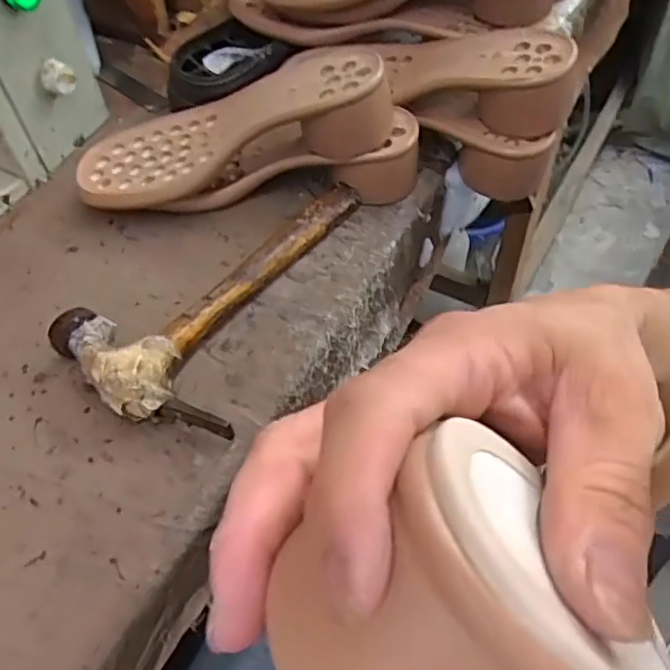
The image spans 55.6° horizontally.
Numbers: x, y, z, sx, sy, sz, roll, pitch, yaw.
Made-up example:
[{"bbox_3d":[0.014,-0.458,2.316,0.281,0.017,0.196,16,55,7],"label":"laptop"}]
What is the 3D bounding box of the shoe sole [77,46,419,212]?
[{"bbox_3d":[-0.069,-0.157,0.496,0.259,0.091,0.082,-4,54,2],"label":"shoe sole"}]

